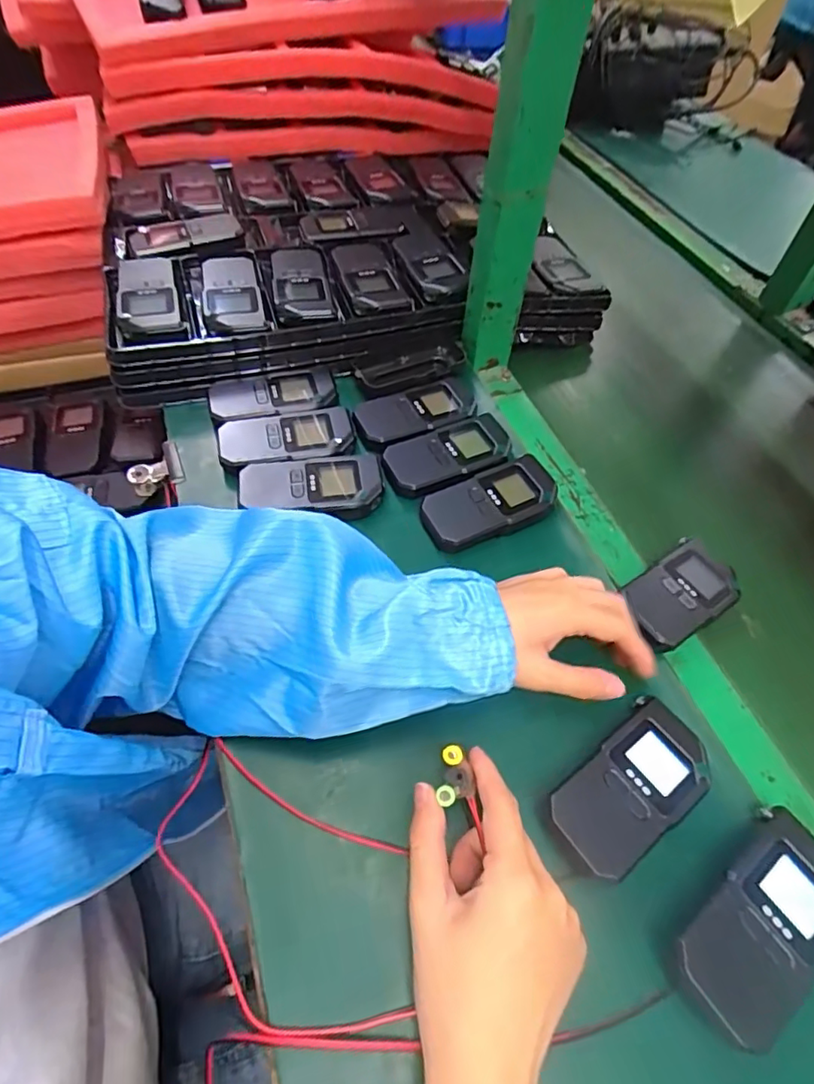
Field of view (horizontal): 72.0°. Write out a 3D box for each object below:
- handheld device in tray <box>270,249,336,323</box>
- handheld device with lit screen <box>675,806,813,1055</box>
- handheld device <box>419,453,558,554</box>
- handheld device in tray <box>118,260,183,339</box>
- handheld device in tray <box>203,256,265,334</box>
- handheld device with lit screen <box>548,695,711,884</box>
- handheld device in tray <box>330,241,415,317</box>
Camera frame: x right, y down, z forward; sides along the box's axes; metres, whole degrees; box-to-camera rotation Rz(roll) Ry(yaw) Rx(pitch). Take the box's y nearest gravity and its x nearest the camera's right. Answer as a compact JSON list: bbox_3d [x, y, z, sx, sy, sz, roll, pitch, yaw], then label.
[{"bbox_3d":[-0.108,-0.263,0.571,0.055,0.016,0.125,-8,55,-10],"label":"handheld device in tray"},{"bbox_3d":[0.194,0.208,0.306,0.116,0.030,0.057,-32,62,-23],"label":"handheld device with lit screen"},{"bbox_3d":[0.071,-0.031,0.472,0.116,0.022,0.056,-20,58,-17],"label":"handheld device"},{"bbox_3d":[-0.251,-0.237,0.542,0.054,0.017,0.130,-15,57,-14],"label":"handheld device in tray"},{"bbox_3d":[-0.173,-0.246,0.553,0.054,0.018,0.121,-10,56,-11],"label":"handheld device in tray"},{"bbox_3d":[0.136,0.150,0.340,0.111,0.027,0.057,-34,63,-25],"label":"handheld device with lit screen"},{"bbox_3d":[-0.038,-0.279,0.589,0.068,0.020,0.134,-11,56,-11],"label":"handheld device in tray"}]

